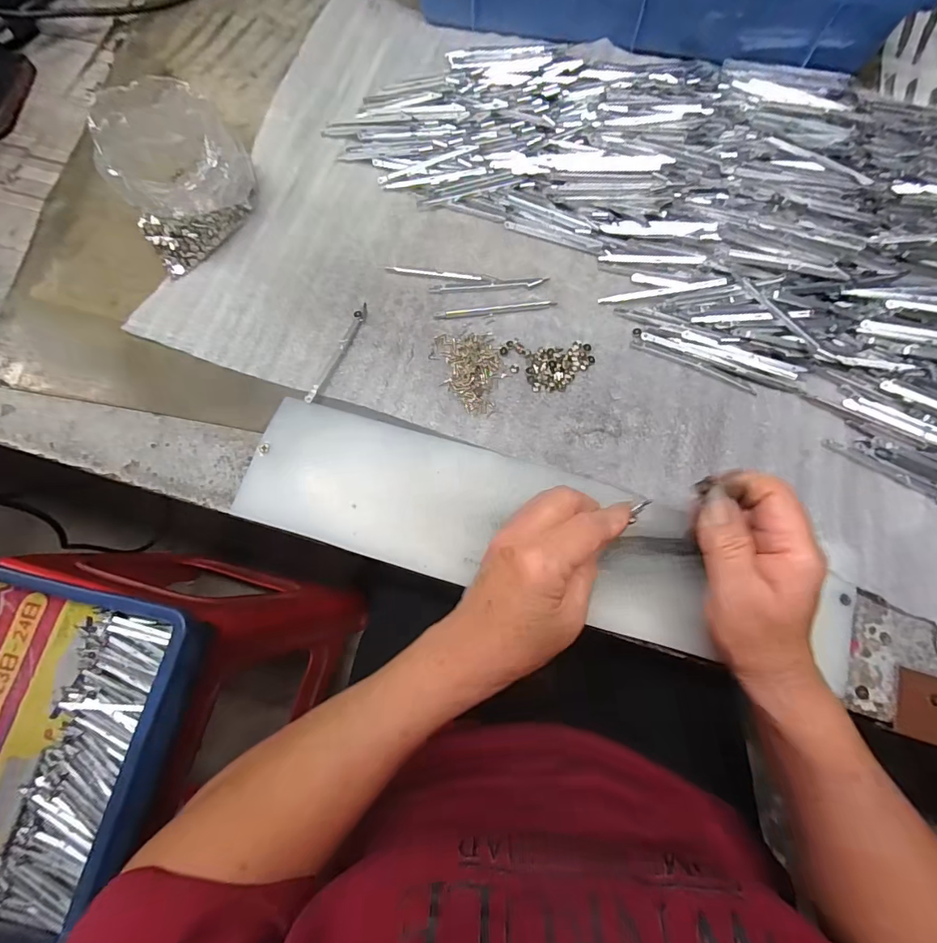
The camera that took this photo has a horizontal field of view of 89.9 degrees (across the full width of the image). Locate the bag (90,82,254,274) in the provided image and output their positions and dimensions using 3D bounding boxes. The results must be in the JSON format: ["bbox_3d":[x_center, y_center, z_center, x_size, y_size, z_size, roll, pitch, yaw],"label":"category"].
[{"bbox_3d":[-0.226,-0.234,0.365,0.105,0.079,0.093,-34,76,-8],"label":"bag"}]

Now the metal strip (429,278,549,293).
[{"bbox_3d":[0.016,-0.148,0.371,0.092,0.004,0.008,-4,74,0],"label":"metal strip"}]

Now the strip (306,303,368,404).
[{"bbox_3d":[-0.099,-0.092,0.357,0.008,0.005,0.091,24,76,8],"label":"strip"}]

